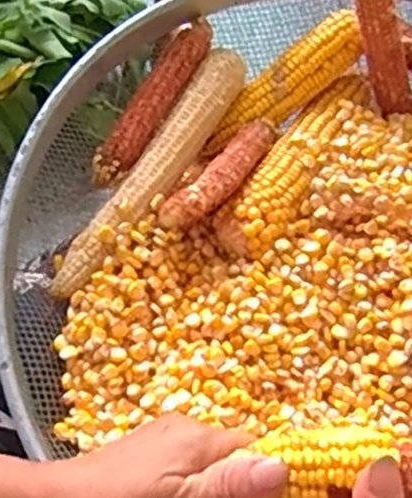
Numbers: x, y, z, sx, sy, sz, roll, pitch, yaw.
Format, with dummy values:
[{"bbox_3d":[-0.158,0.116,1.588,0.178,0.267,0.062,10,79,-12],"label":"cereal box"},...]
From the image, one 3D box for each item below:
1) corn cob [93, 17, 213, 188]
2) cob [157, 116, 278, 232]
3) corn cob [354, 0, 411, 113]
[{"bbox_3d":[-0.038,-0.113,0.513,0.026,0.028,0.157,26,63,11],"label":"corn cob"},{"bbox_3d":[0.016,-0.062,0.502,0.031,0.033,0.127,35,64,15],"label":"cob"},{"bbox_3d":[0.135,-0.162,0.523,0.020,0.121,0.024,-42,40,-21],"label":"corn cob"}]

